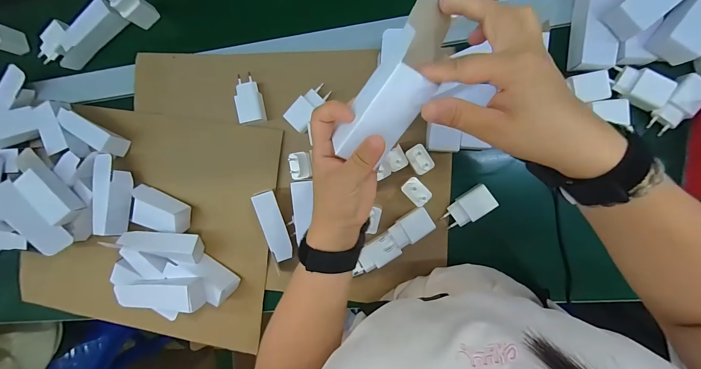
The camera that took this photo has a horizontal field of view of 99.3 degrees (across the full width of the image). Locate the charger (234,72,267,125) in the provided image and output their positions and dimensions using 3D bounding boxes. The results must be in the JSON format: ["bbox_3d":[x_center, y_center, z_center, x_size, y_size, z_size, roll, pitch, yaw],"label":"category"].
[{"bbox_3d":[-0.161,-0.138,0.480,0.039,0.025,0.076,-9,92,8],"label":"charger"}]

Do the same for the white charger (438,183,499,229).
[{"bbox_3d":[0.175,0.036,0.447,0.075,0.027,0.040,-38,88,8],"label":"white charger"}]

